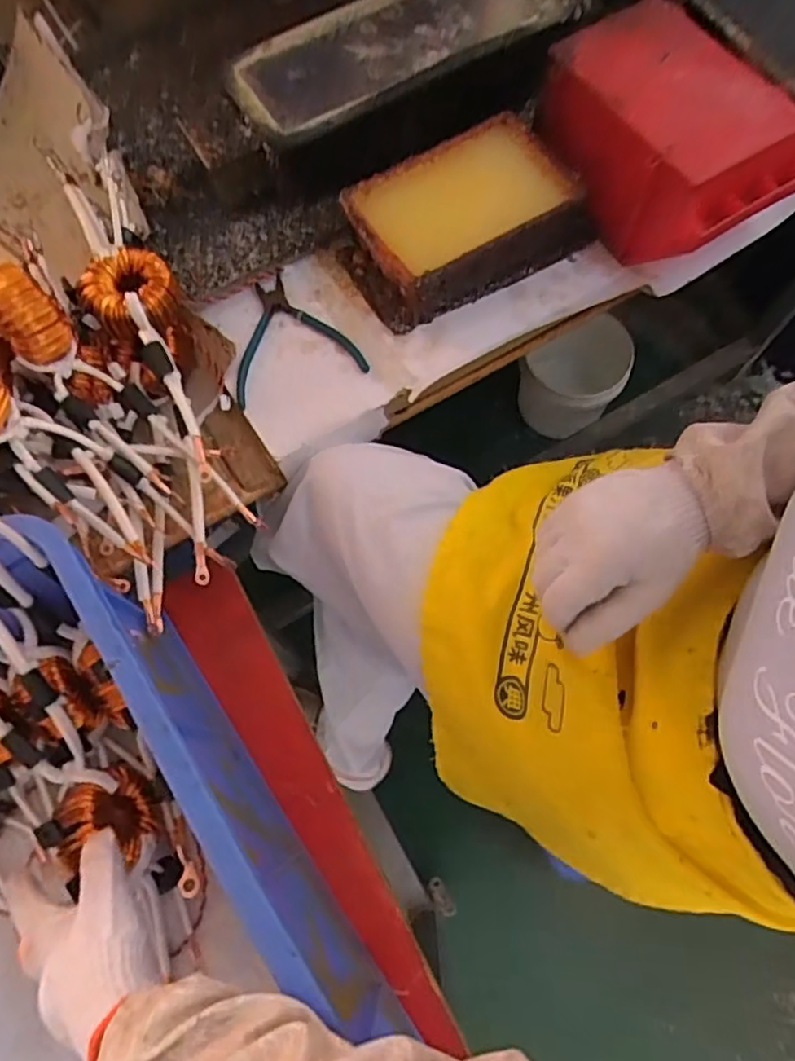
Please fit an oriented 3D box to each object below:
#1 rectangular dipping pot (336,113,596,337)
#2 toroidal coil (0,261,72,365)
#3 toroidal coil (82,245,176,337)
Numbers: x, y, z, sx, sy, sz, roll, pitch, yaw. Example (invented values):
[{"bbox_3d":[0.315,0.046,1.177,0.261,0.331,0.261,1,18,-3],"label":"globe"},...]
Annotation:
[{"bbox_3d":[0.065,-0.303,0.638,0.230,0.075,0.142,-23,72,-6],"label":"rectangular dipping pot"},{"bbox_3d":[-0.321,-0.182,0.544,0.071,0.068,0.055,37,76,13],"label":"toroidal coil"},{"bbox_3d":[-0.240,-0.214,0.586,0.073,0.035,0.073,-1,71,2],"label":"toroidal coil"}]

